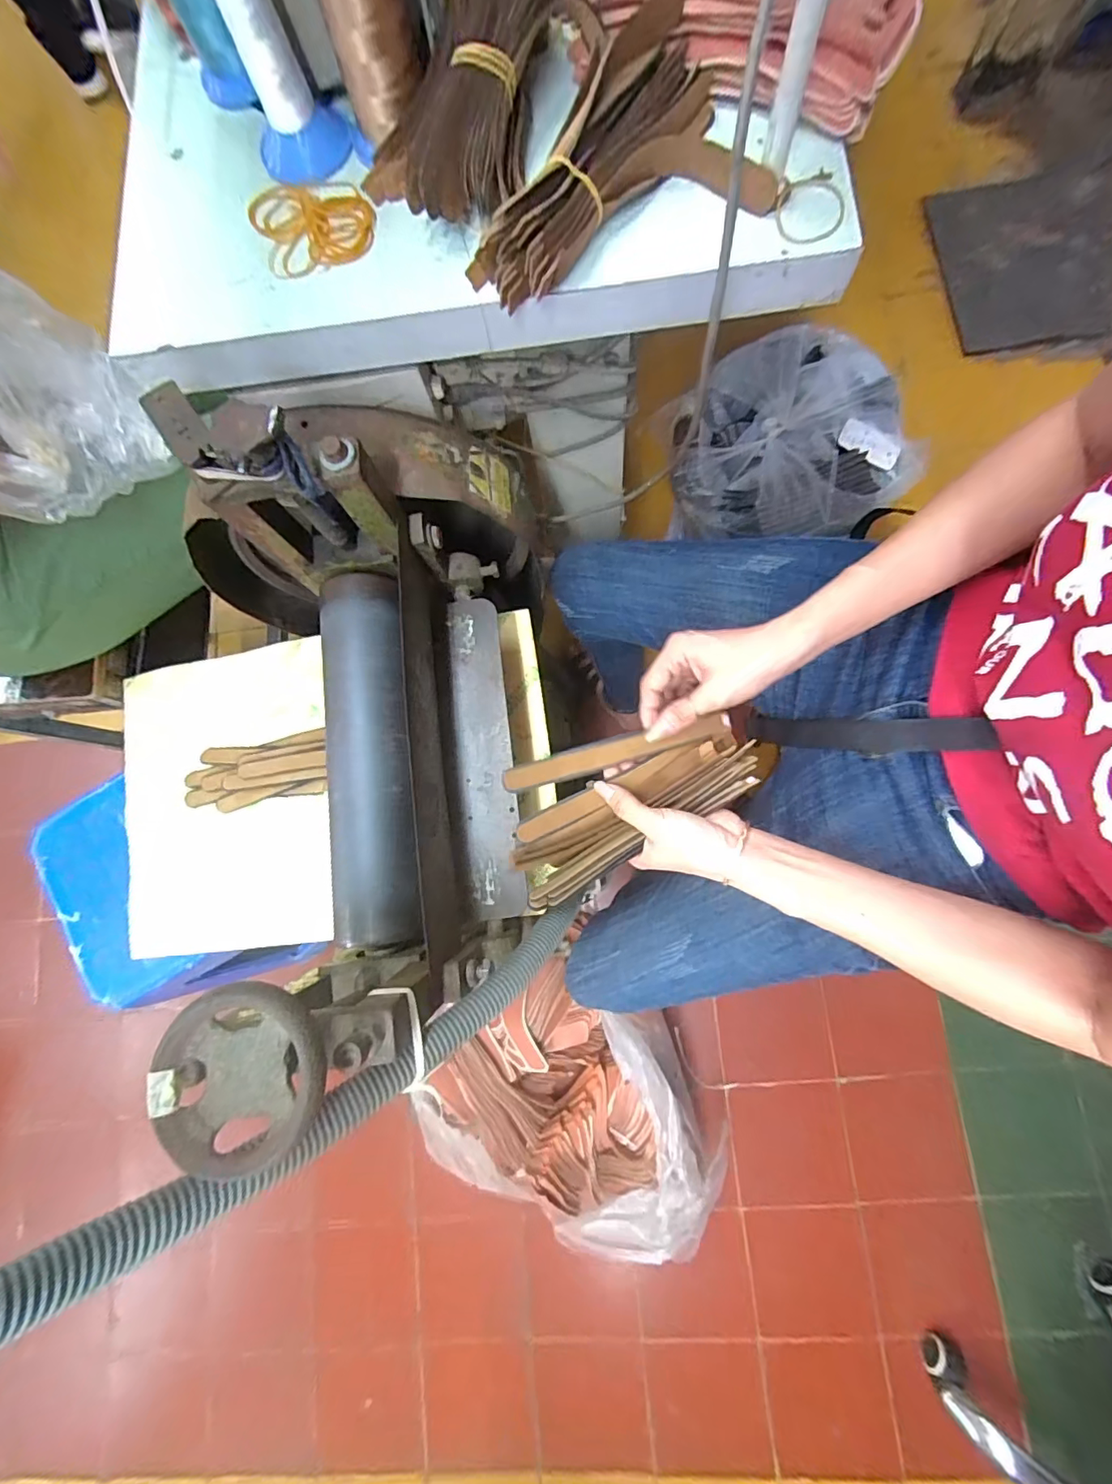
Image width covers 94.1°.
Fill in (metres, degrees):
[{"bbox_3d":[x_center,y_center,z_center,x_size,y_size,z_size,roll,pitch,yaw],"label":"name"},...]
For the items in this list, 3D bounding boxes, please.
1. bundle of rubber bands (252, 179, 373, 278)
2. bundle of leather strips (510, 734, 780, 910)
[{"bbox_3d":[-0.181,-0.388,0.389,0.085,0.017,0.095,-24,80,0],"label":"bundle of rubber bands"},{"bbox_3d":[0.068,0.055,0.419,0.219,0.028,0.068,-27,77,3],"label":"bundle of leather strips"}]

